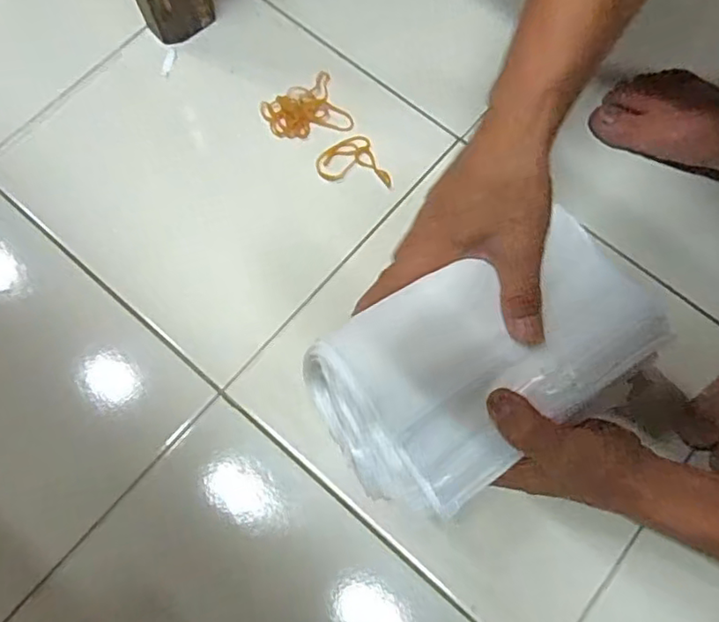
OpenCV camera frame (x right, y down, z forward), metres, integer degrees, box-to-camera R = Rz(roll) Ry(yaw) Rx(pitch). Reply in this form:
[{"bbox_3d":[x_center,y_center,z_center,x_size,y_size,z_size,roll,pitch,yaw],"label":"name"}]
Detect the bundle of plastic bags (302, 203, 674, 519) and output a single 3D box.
[{"bbox_3d":[0.067,0.029,0.367,0.192,0.055,0.119,-35,75,-12],"label":"bundle of plastic bags"}]

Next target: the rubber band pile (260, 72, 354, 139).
[{"bbox_3d":[-0.047,-0.175,0.527,0.067,0.022,0.056,-26,74,-9],"label":"rubber band pile"}]

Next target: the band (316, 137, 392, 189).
[{"bbox_3d":[-0.004,-0.129,0.514,0.064,0.005,0.042,5,71,1],"label":"band"}]

